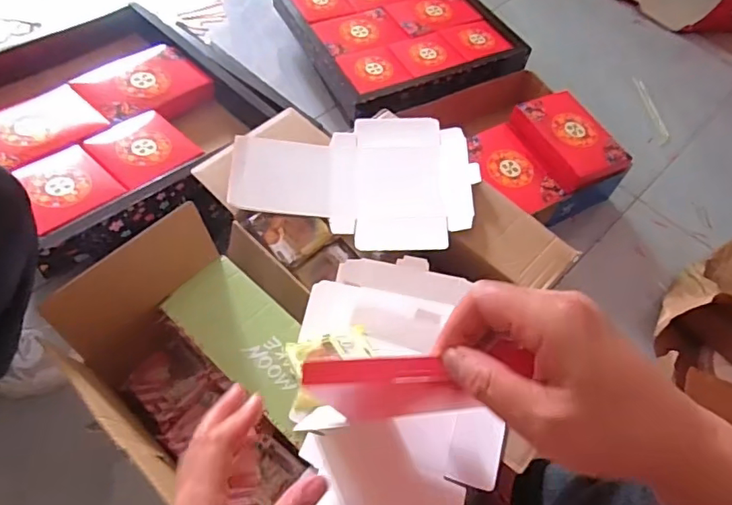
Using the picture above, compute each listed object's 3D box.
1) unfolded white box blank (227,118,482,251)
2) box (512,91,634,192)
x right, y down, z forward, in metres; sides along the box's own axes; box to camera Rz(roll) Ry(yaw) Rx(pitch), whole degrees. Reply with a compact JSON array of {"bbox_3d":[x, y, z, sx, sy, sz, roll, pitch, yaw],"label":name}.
[{"bbox_3d":[-0.018,-0.116,0.793,0.347,0.035,0.230,3,57,-2],"label":"unfolded white box blank"},{"bbox_3d":[0.387,-0.217,1.009,0.143,0.052,0.204,-21,61,-16],"label":"box"}]

